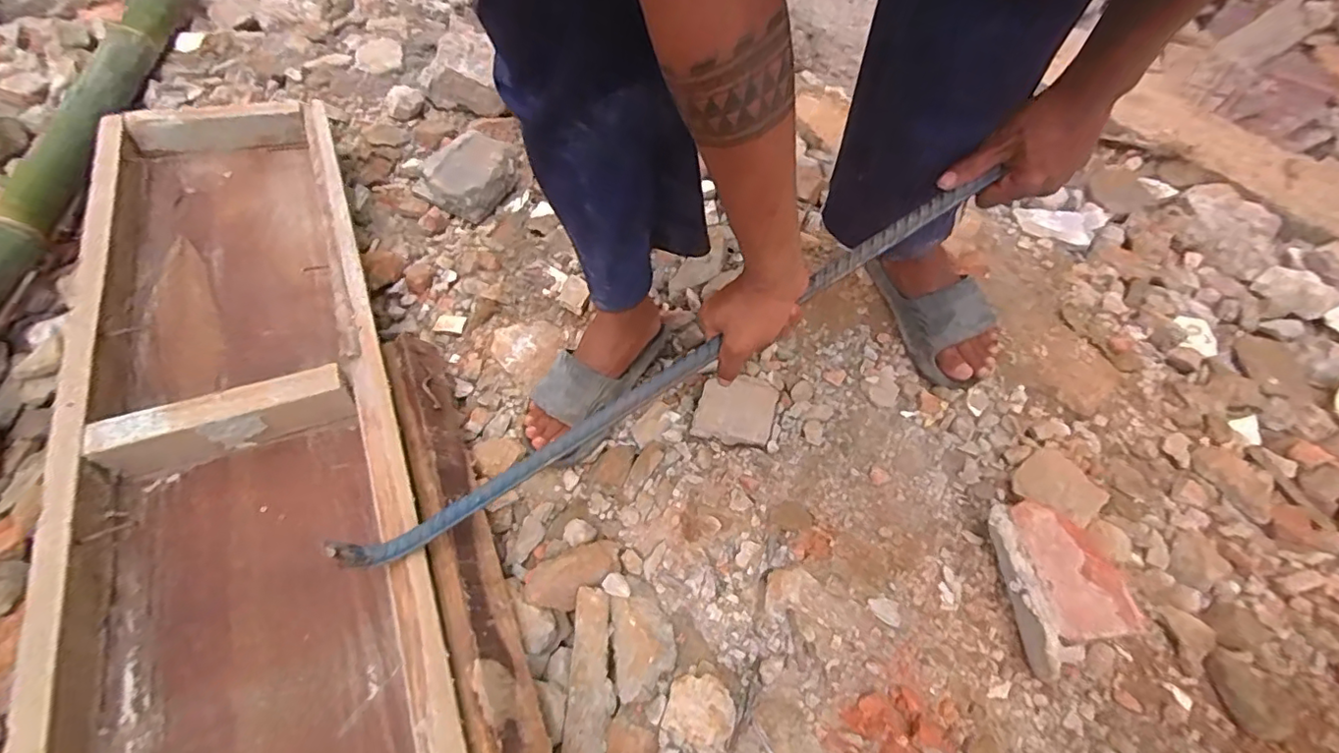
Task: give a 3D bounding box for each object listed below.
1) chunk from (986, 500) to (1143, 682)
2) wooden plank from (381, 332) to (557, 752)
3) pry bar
[{"bbox_3d":[0.380,0.207,0.563,0.113,0.049,0.157,-1,57,2],"label":"chunk"},{"bbox_3d":[-0.209,0.179,0.566,0.071,0.062,0.576,-18,52,-18],"label":"wooden plank"},{"bbox_3d":[0.002,-0.007,0.526,0.664,0.047,0.025,-32,62,-2],"label":"pry bar"}]

